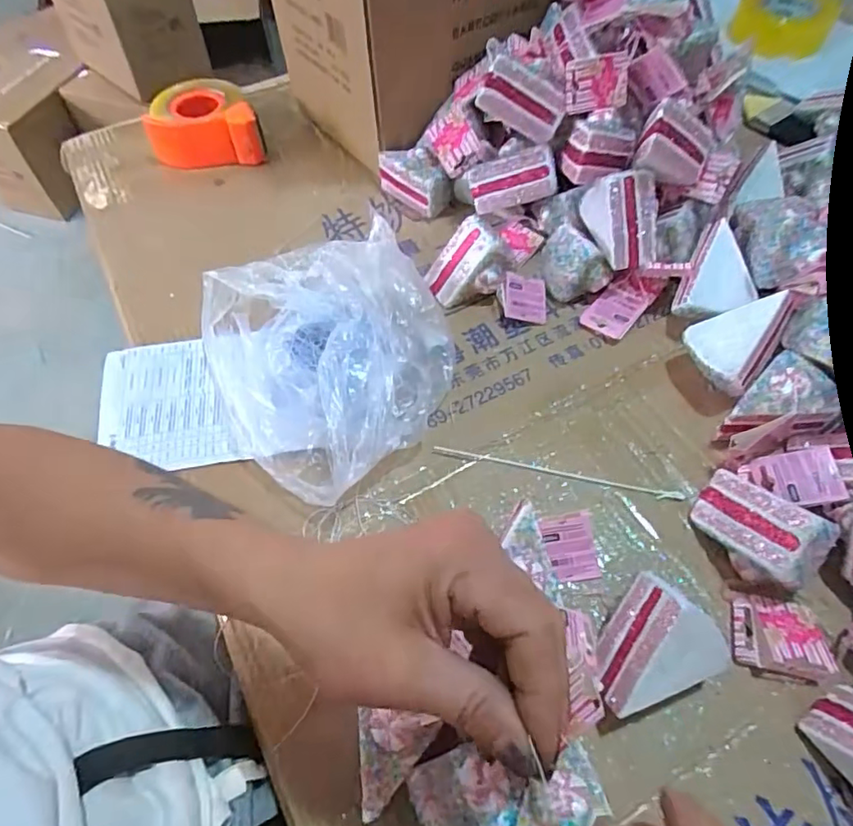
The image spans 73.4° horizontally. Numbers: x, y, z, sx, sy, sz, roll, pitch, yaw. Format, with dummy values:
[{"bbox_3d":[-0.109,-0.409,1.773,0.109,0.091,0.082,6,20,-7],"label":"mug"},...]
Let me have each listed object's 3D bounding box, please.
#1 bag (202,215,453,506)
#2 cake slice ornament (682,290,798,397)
[{"bbox_3d":[-0.094,-0.067,0.543,0.213,0.082,0.262,-28,62,-15],"label":"bag"},{"bbox_3d":[0.281,-0.068,0.516,0.063,0.047,0.090,41,102,40],"label":"cake slice ornament"}]

